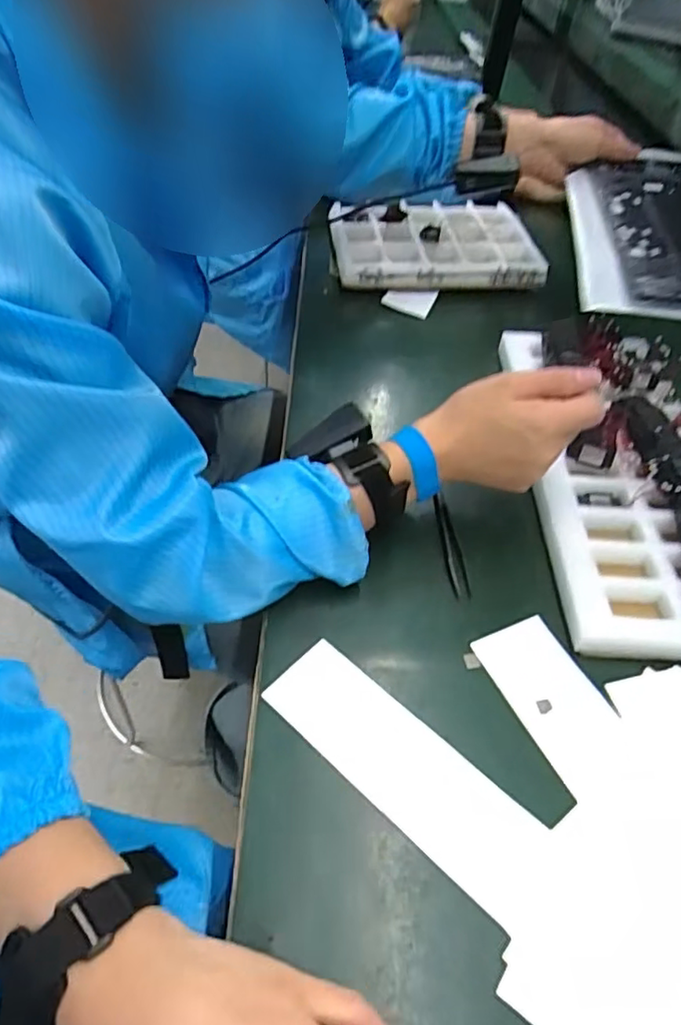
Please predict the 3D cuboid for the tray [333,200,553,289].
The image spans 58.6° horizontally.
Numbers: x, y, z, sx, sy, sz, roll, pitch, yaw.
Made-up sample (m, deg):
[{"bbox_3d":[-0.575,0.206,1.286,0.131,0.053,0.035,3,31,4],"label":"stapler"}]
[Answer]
[{"bbox_3d":[0.117,-0.357,0.799,0.264,0.035,0.203,-1,48,-7],"label":"tray"}]

